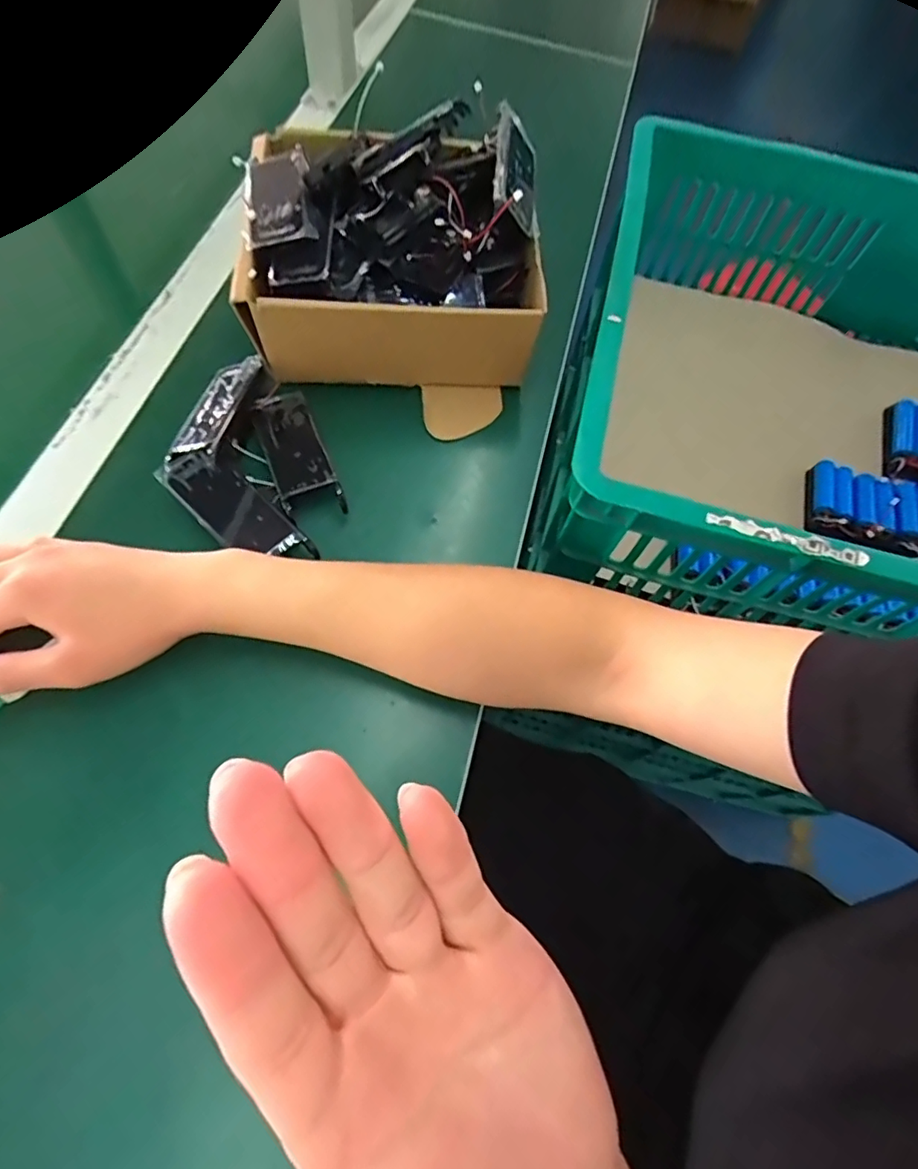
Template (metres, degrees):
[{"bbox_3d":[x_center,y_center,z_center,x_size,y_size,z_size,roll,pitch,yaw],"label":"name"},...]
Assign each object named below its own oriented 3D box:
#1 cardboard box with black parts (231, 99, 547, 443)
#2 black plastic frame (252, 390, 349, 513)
[{"bbox_3d":[-0.046,-0.249,0.430,0.214,0.098,0.242,1,65,-3],"label":"cardboard box with black parts"},{"bbox_3d":[-0.116,-0.093,0.394,0.040,0.018,0.105,-20,68,-12],"label":"black plastic frame"}]

